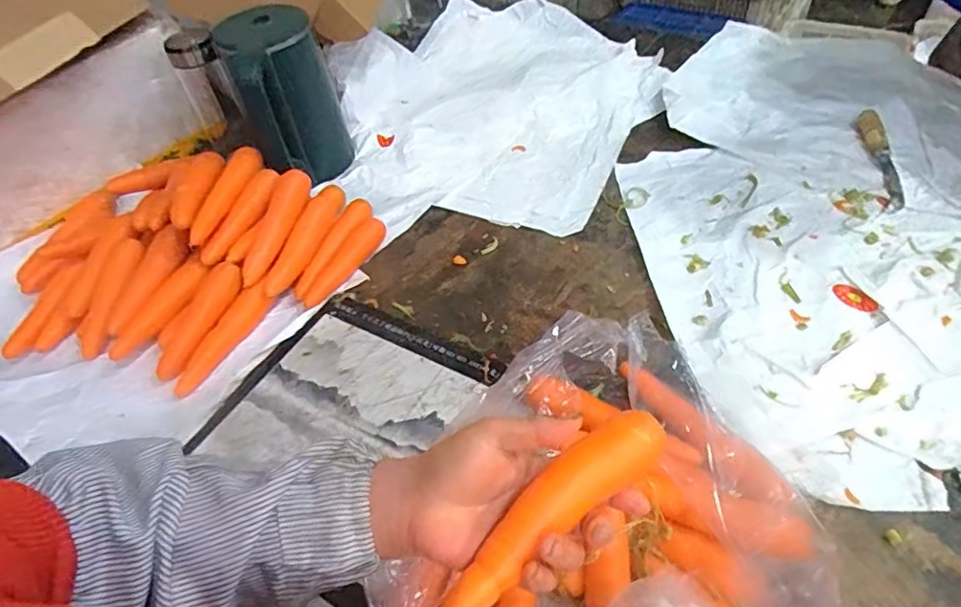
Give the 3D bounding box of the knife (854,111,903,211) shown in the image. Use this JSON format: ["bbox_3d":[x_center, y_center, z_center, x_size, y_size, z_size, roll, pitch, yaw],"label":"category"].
[{"bbox_3d":[0.545,-0.198,0.777,0.028,0.020,0.199,4,50,9],"label":"knife"}]

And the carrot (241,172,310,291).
[{"bbox_3d":[-0.260,-0.094,0.723,0.033,0.030,0.161,10,65,14],"label":"carrot"}]

